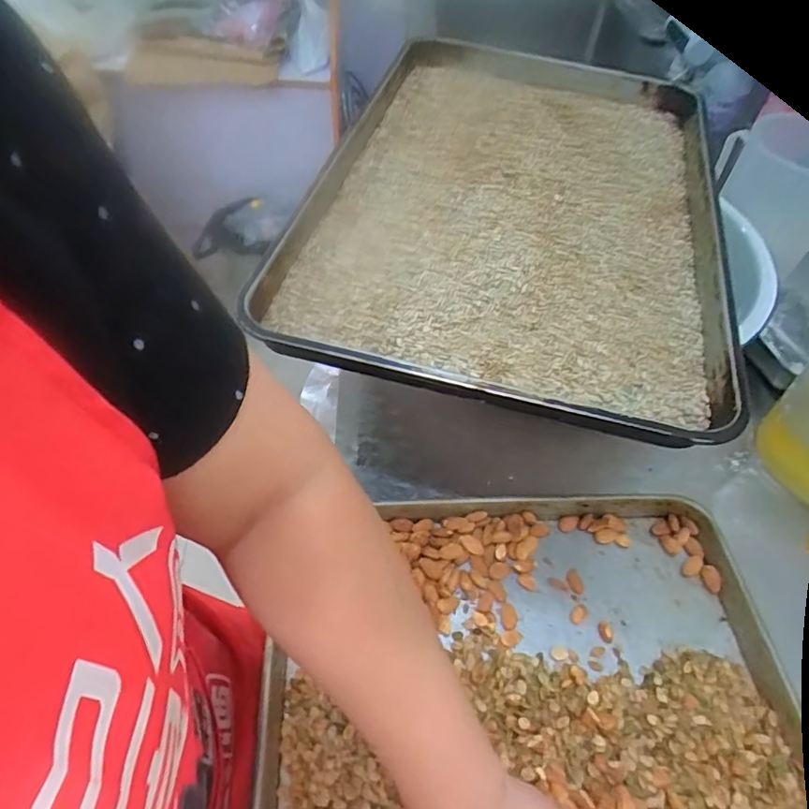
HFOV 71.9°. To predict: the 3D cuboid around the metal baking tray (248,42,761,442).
[{"bbox_3d":[0.127,-0.238,0.614,0.406,0.035,0.628,14,52,6],"label":"metal baking tray"}]

